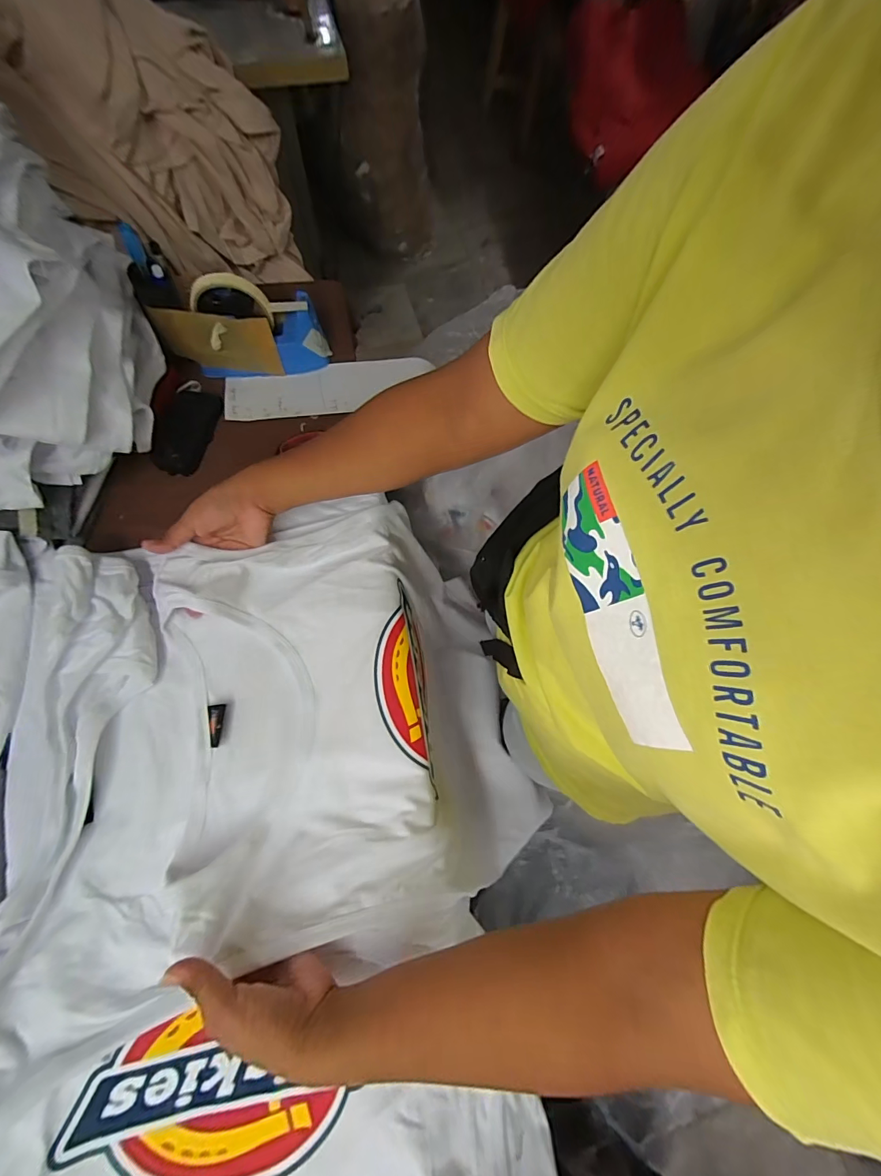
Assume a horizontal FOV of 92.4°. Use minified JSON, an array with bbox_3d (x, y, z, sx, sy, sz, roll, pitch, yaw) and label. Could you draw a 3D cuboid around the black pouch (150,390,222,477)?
[{"bbox_3d":[-0.309,-0.195,0.513,0.056,0.021,0.110,7,73,-1],"label":"black pouch"}]

